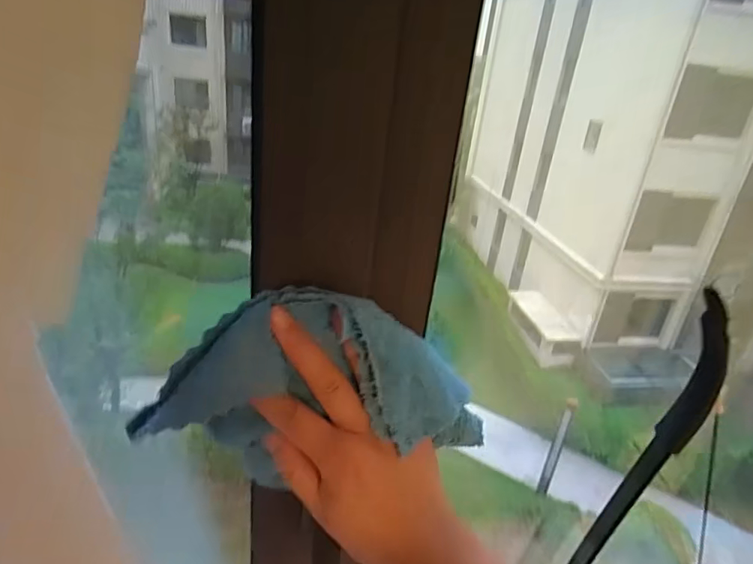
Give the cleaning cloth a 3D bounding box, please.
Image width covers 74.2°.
[{"bbox_3d":[-0.020,0.064,0.308,0.221,0.112,0.045,7,25,-16],"label":"cleaning cloth"}]

